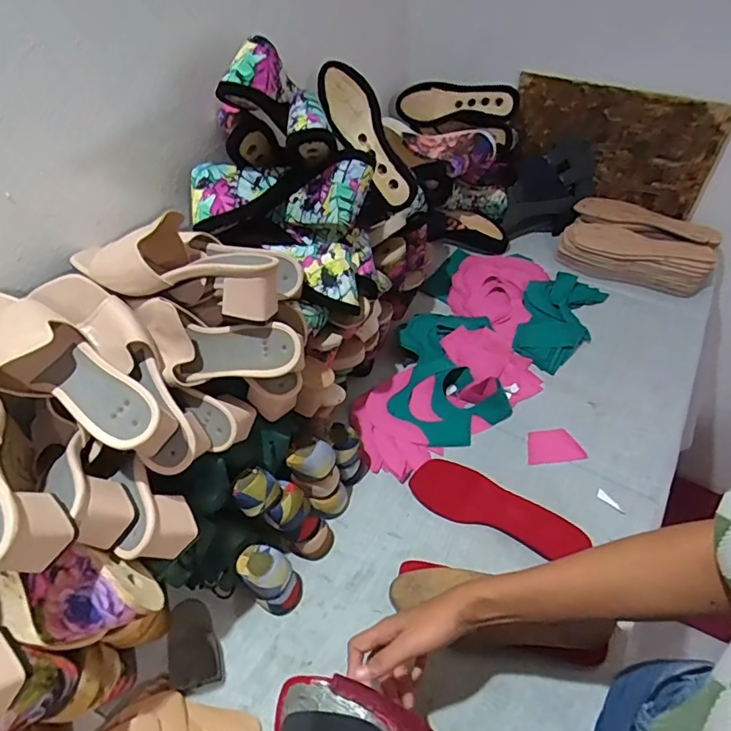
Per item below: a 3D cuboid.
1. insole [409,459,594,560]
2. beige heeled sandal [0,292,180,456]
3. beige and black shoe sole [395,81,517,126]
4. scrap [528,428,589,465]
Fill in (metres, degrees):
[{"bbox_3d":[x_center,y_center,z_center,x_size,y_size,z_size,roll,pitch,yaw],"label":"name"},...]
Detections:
[{"bbox_3d":[0.172,0.187,0.688,0.225,0.009,0.073,19,65,22],"label":"insole"},{"bbox_3d":[-0.292,0.005,0.491,0.235,0.096,0.089,29,56,8],"label":"beige heeled sandal"},{"bbox_3d":[0.177,-0.506,1.015,0.226,0.078,0.064,16,52,17],"label":"beige and black shoe sole"},{"bbox_3d":[0.273,0.116,0.755,0.077,0.004,0.056,-7,47,6],"label":"scrap"}]

